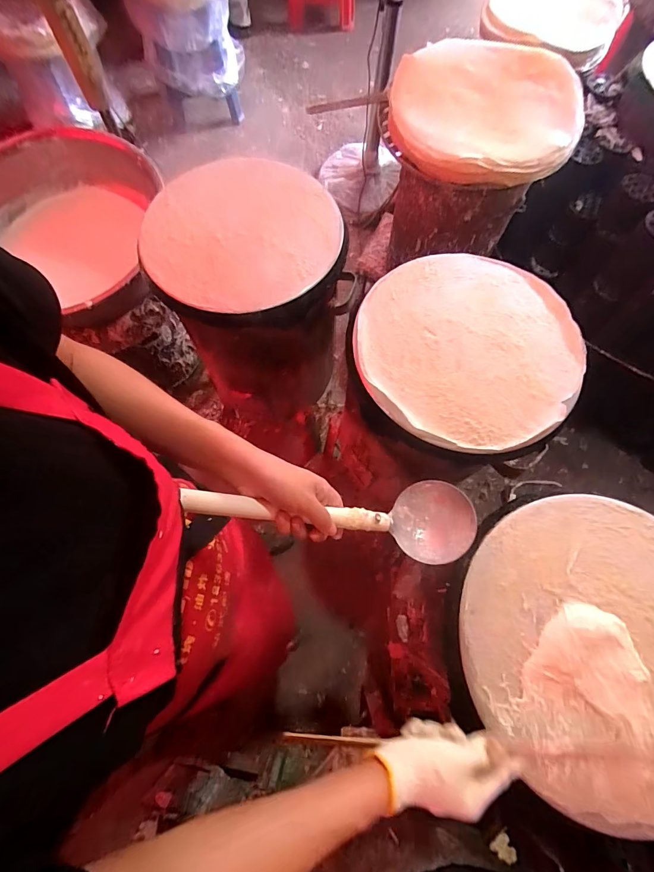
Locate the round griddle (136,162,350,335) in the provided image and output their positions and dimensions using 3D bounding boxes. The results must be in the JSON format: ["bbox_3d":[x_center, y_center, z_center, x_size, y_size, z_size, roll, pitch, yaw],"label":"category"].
[{"bbox_3d":[-0.155,-0.378,0.719,0.369,0.054,0.361,0,70,-1],"label":"round griddle"}]

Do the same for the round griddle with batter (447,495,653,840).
[{"bbox_3d":[0.341,0.256,0.475,0.350,0.035,0.356,0,70,-1],"label":"round griddle with batter"}]

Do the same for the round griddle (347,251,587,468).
[{"bbox_3d":[0.229,-0.150,0.637,0.359,0.029,0.377,0,70,-1],"label":"round griddle"}]

